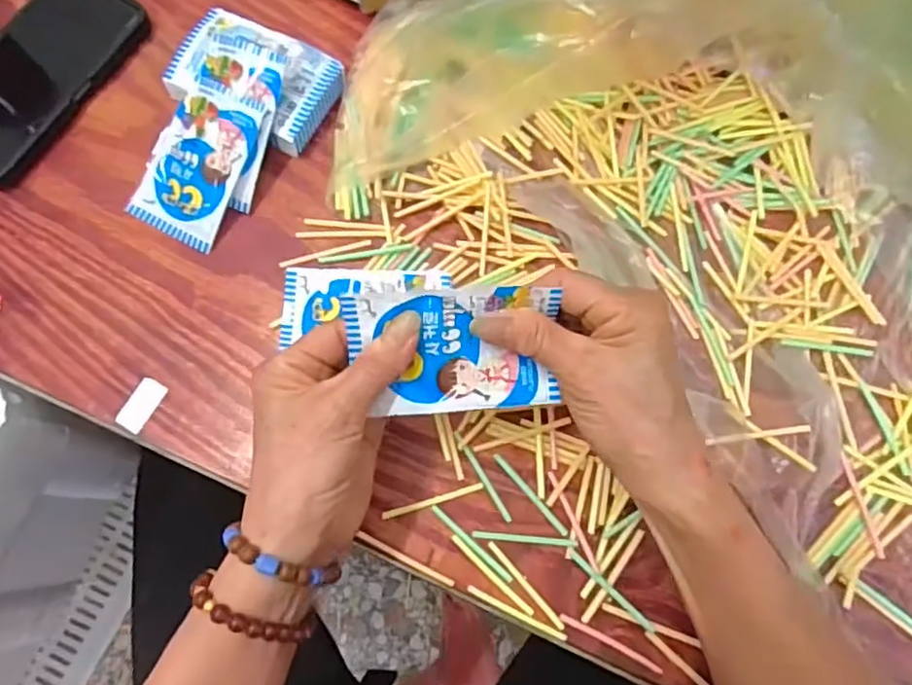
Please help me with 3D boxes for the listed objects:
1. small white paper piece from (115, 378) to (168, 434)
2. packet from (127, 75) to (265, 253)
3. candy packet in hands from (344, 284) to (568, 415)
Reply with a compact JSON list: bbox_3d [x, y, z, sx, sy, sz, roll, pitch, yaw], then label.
[{"bbox_3d":[-0.195,0.038,0.390,0.017,0.004,0.033,27,76,7],"label":"small white paper piece"},{"bbox_3d":[-0.173,-0.120,0.419,0.069,0.007,0.103,27,95,13],"label":"packet"},{"bbox_3d":[-0.001,0.004,0.310,0.099,0.009,0.063,-4,111,0],"label":"candy packet in hands"}]

